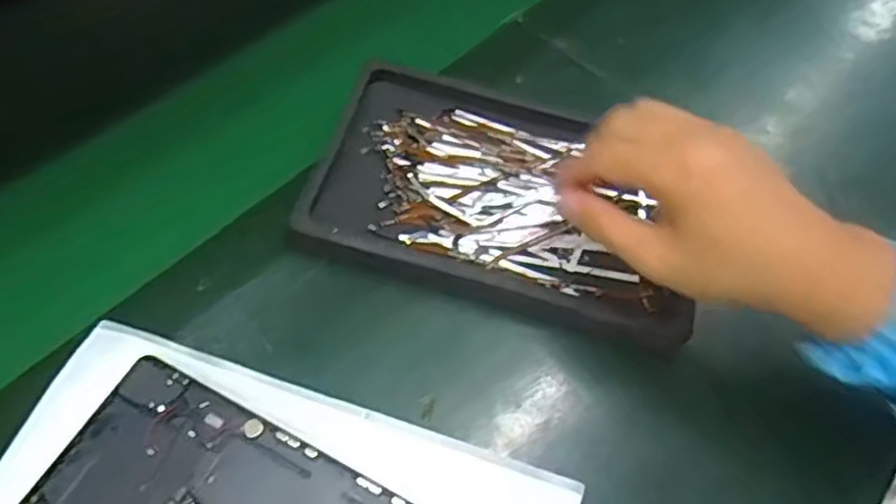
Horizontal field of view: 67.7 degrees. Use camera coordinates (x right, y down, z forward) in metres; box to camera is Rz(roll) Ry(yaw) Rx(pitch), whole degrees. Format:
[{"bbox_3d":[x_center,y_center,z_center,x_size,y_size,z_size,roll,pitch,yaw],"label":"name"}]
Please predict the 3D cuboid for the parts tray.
[{"bbox_3d":[0.038,-0.038,0.439,0.241,0.028,0.153,16,57,4],"label":"parts tray"}]

